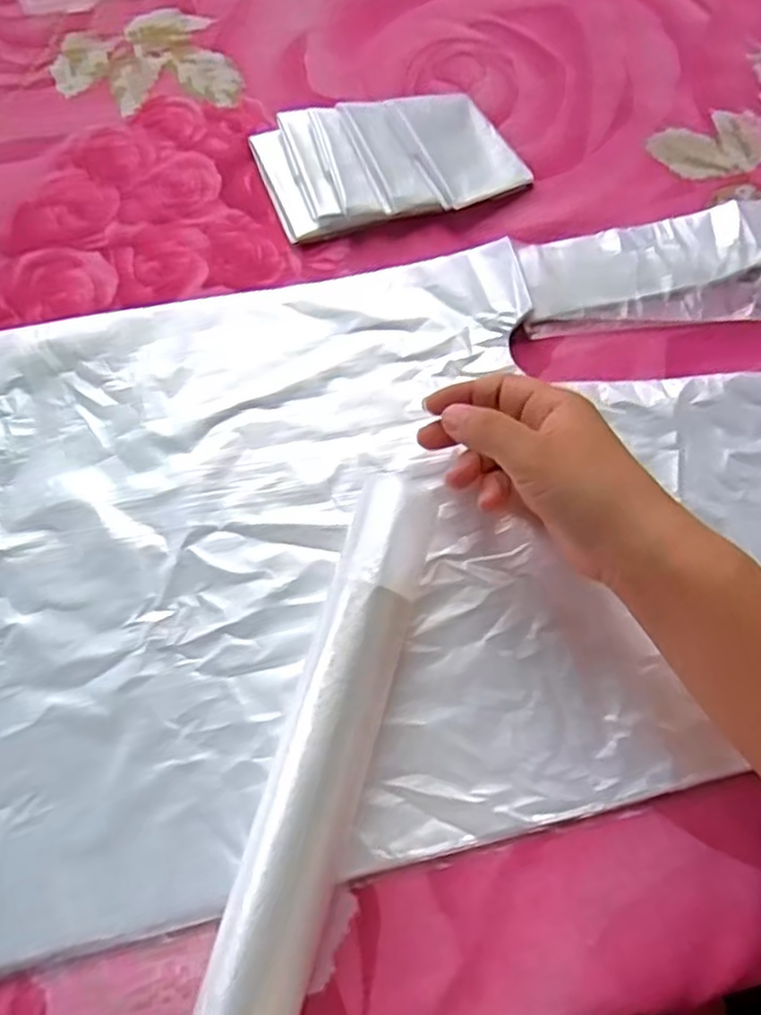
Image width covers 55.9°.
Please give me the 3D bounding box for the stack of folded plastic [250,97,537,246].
[{"bbox_3d":[0.007,-0.214,0.440,0.155,0.016,0.082,-12,72,-6],"label":"stack of folded plastic"}]

